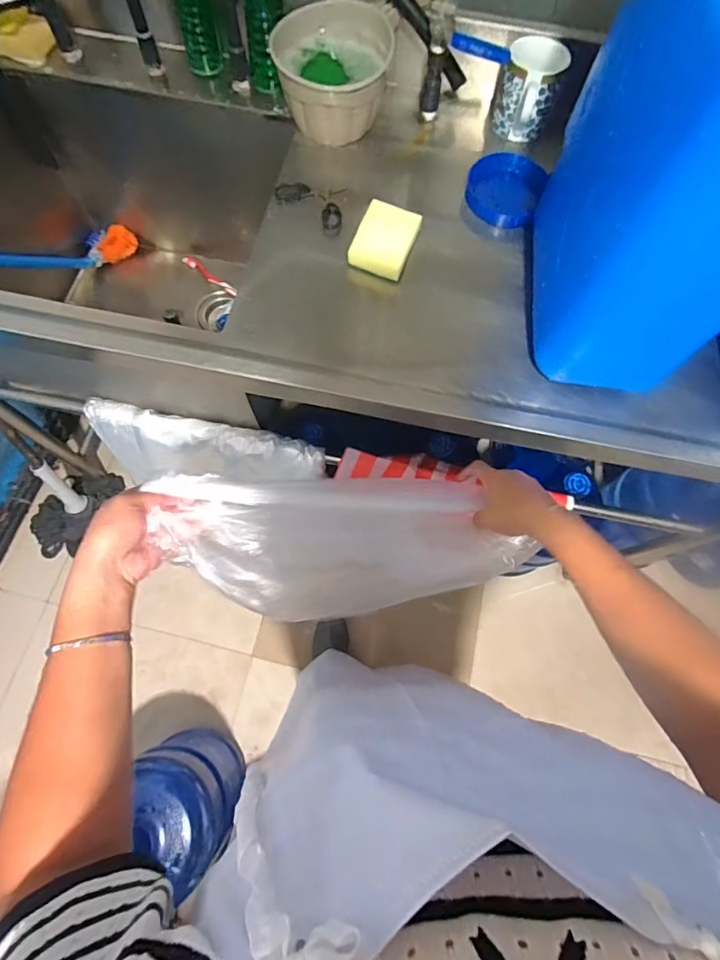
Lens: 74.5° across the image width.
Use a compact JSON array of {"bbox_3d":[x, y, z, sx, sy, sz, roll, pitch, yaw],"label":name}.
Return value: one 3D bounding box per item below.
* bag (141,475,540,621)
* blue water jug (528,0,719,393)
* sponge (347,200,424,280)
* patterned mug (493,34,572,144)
[{"bbox_3d":[-0.005,0.068,0.498,0.366,0.040,0.134,3,70,-15],"label":"bag"},{"bbox_3d":[0.307,-0.305,0.451,0.158,0.393,0.280,5,70,-1],"label":"blue water jug"},{"bbox_3d":[0.036,-0.336,0.662,0.076,0.030,0.101,21,71,5],"label":"sponge"},{"bbox_3d":[0.252,-0.589,0.716,0.092,0.095,0.090,19,70,4],"label":"patterned mug"}]

